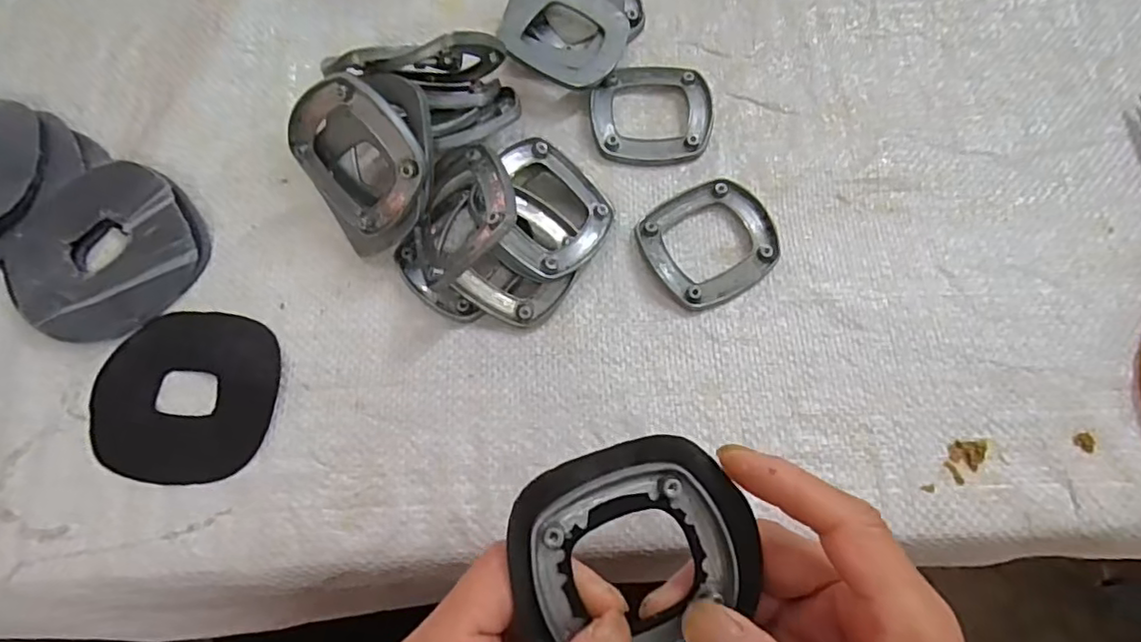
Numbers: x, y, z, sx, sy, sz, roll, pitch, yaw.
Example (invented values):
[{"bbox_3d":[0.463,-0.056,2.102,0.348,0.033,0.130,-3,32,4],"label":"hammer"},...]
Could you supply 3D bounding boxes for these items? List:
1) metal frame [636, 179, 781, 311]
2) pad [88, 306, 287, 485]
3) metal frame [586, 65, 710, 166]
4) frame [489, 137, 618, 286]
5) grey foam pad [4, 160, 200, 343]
[{"bbox_3d":[0.065,-0.039,0.281,0.062,0.009,0.058,-27,74,-7],"label":"metal frame"},{"bbox_3d":[-0.173,0.033,0.265,0.080,0.004,0.075,8,73,4],"label":"pad"},{"bbox_3d":[0.042,-0.108,0.304,0.061,0.008,0.056,3,73,2],"label":"metal frame"},{"bbox_3d":[-0.012,-0.050,0.270,0.059,0.006,0.060,42,69,-5],"label":"frame"},{"bbox_3d":[-0.224,-0.036,0.280,0.082,0.016,0.082,-43,76,-11],"label":"grey foam pad"}]

